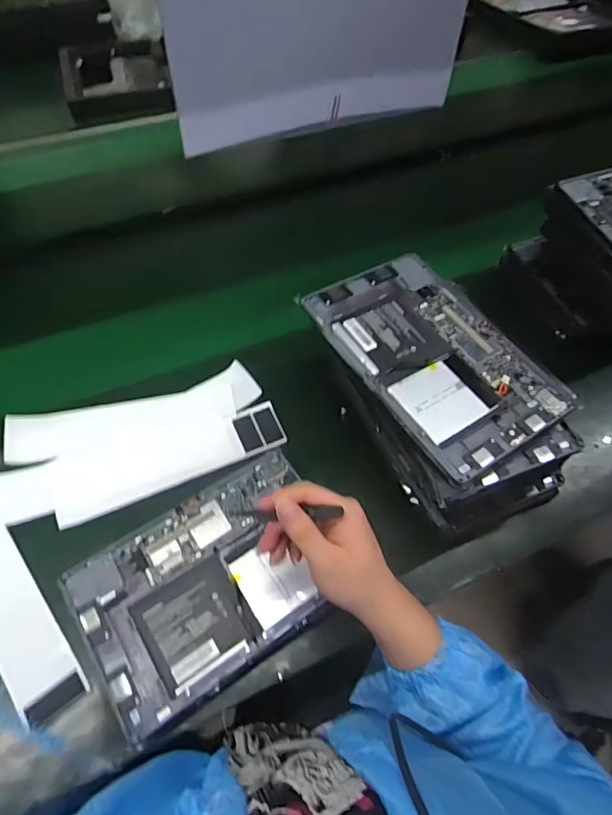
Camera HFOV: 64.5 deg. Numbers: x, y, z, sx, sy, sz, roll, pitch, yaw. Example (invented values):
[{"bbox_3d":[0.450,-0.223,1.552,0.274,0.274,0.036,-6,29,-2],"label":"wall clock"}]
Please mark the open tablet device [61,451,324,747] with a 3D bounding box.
[{"bbox_3d":[-0.091,0.168,0.481,0.244,0.012,0.160,-30,62,-19],"label":"open tablet device"}]

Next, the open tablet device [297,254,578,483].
[{"bbox_3d":[0.132,-0.061,0.507,0.171,0.018,0.260,-29,62,-18],"label":"open tablet device"}]

